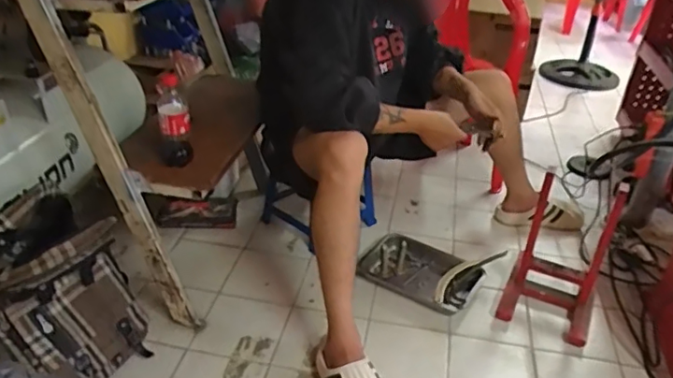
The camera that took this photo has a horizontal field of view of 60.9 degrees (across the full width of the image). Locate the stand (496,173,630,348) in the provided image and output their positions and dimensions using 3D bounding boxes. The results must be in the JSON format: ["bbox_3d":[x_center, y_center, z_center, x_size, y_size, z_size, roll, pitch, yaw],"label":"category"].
[{"bbox_3d":[0.554,0.156,1.405,0.219,0.340,0.175,17,35,22],"label":"stand"}]

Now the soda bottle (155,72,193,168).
[{"bbox_3d":[-0.337,-0.150,1.184,0.066,0.175,0.072,-2,32,-8],"label":"soda bottle"}]

